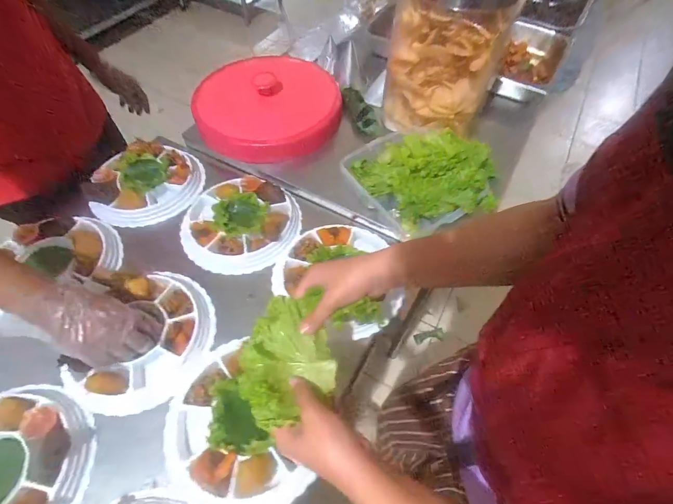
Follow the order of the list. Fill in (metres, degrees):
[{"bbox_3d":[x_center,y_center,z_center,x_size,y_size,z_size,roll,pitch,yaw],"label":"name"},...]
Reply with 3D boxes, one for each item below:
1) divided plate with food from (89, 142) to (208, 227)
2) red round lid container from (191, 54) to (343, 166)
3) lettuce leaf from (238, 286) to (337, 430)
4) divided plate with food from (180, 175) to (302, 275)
[{"bbox_3d":[-0.396,-0.154,0.735,0.205,0.045,0.211,1,57,-1],"label":"divided plate with food"},{"bbox_3d":[-0.149,-0.362,0.819,0.303,0.098,0.345,5,57,1],"label":"red round lid container"},{"bbox_3d":[-0.053,0.114,0.374,0.104,0.047,0.119,-14,58,-9],"label":"lettuce leaf"},{"bbox_3d":[-0.187,-0.058,0.674,0.225,0.044,0.204,-12,59,-10],"label":"divided plate with food"}]

